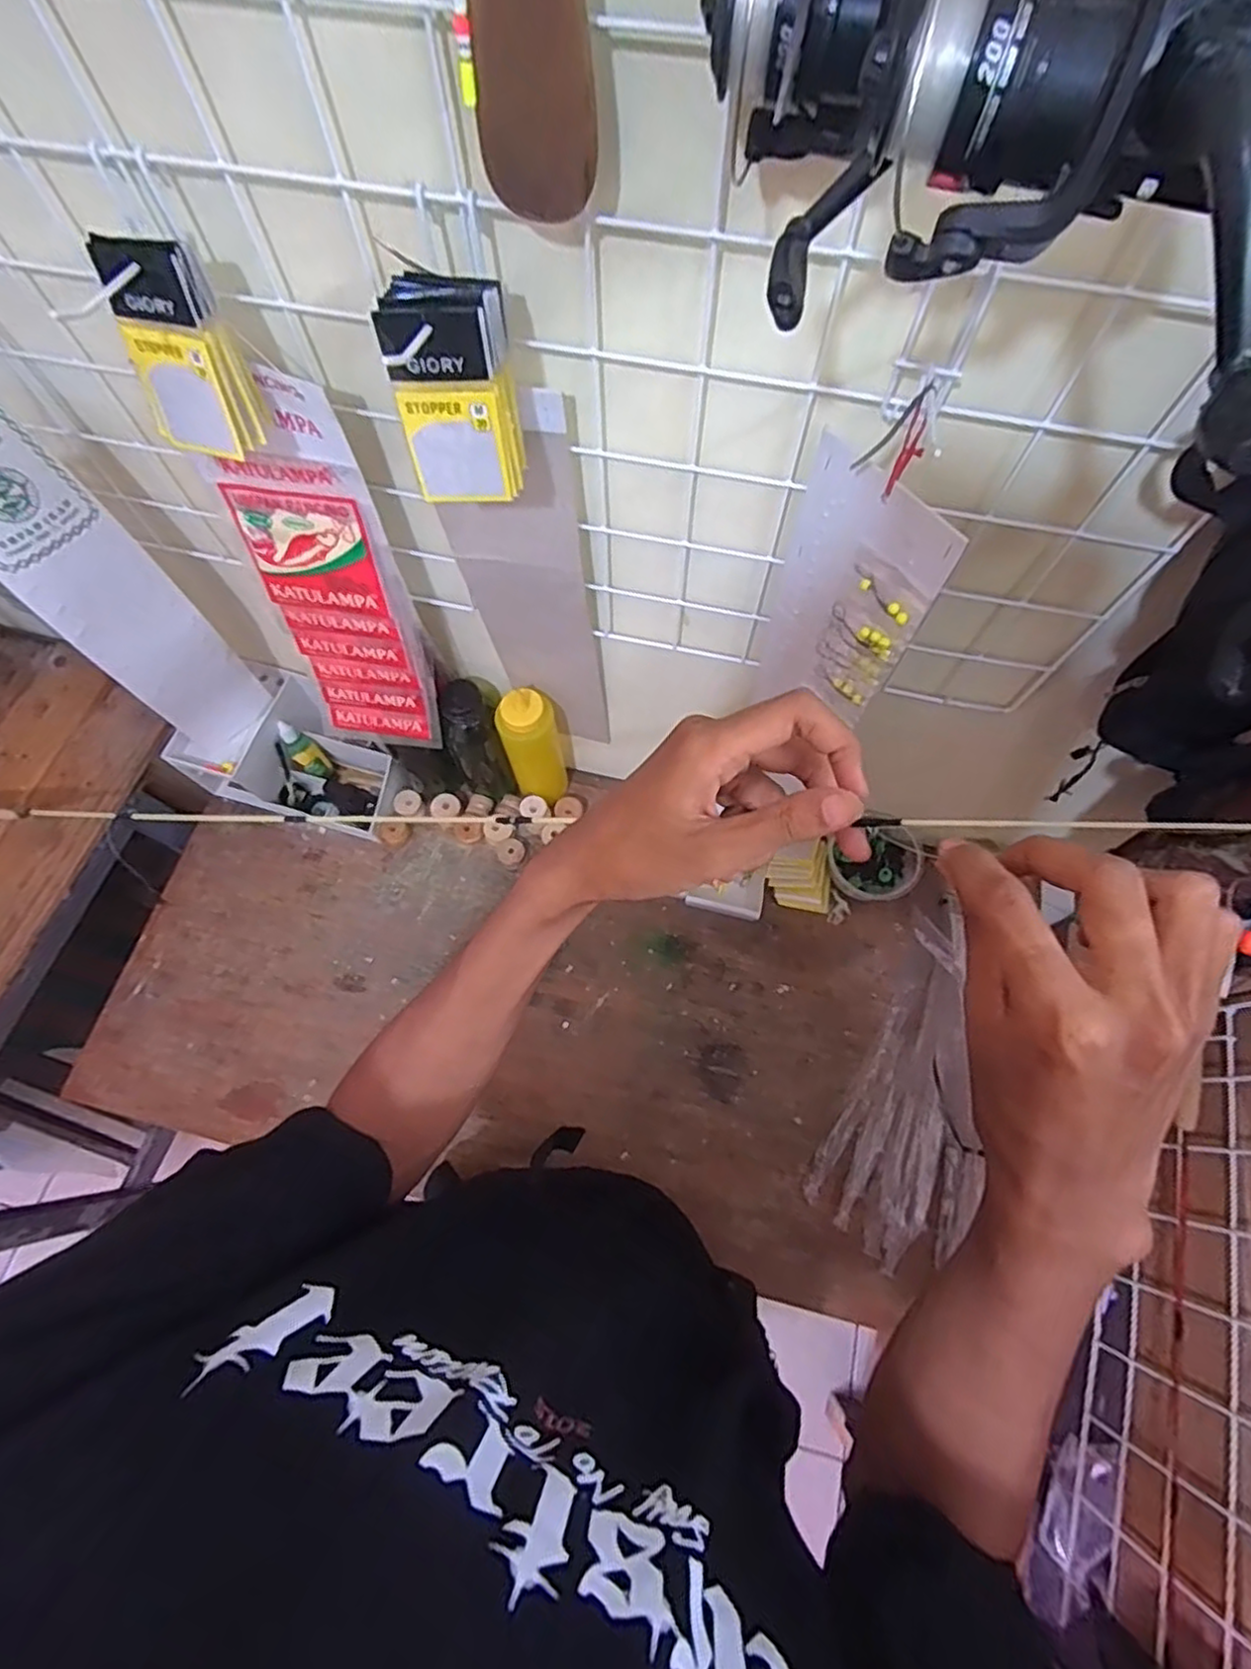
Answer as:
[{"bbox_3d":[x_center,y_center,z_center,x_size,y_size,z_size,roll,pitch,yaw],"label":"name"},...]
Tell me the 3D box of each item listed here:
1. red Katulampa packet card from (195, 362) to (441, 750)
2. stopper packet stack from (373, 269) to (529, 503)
[{"bbox_3d":[-0.236,-0.190,0.555,0.114,0.337,0.022,6,59,3],"label":"red Katulampa packet card"},{"bbox_3d":[-0.090,-0.231,0.359,0.062,0.094,0.049,-4,69,-1],"label":"stopper packet stack"}]

